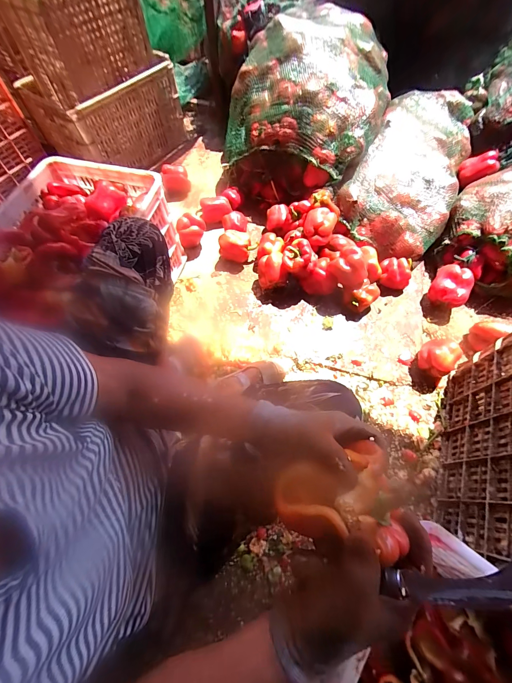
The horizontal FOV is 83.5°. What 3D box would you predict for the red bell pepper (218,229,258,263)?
[{"bbox_3d":[-0.065,-0.320,0.971,0.114,0.085,0.086,-30,67,-14],"label":"red bell pepper"}]

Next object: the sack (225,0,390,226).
[{"bbox_3d":[0.188,-0.790,1.044,0.493,0.404,0.551,31,68,15],"label":"sack"}]

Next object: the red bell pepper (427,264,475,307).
[{"bbox_3d":[0.595,-0.163,0.887,0.101,0.096,0.111,23,66,12],"label":"red bell pepper"}]

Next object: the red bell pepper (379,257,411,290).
[{"bbox_3d":[0.445,-0.218,0.927,0.089,0.078,0.088,7,63,4],"label":"red bell pepper"}]

